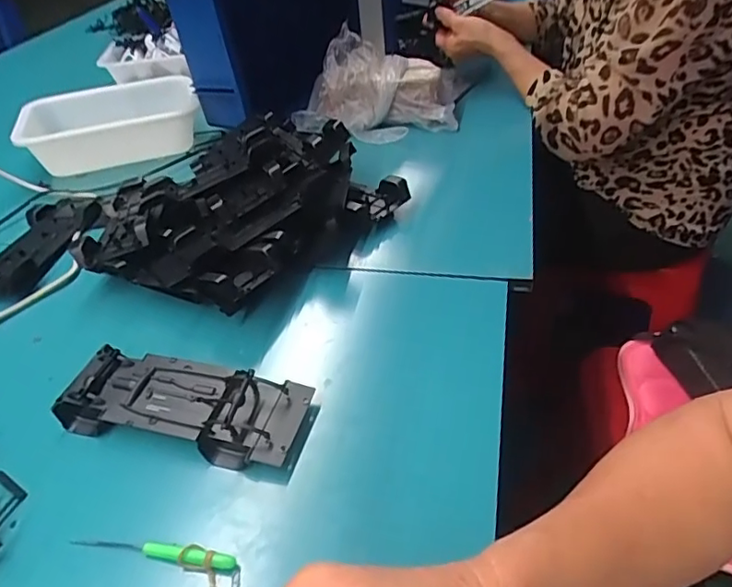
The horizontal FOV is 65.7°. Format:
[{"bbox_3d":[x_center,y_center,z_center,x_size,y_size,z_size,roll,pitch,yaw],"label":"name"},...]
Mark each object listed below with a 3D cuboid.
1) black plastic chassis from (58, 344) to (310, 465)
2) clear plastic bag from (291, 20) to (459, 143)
[{"bbox_3d":[-0.142,0.085,0.443,0.187,0.034,0.071,7,40,15],"label":"black plastic chassis"},{"bbox_3d":[0.015,-0.310,0.845,0.236,0.117,0.145,3,41,11],"label":"clear plastic bag"}]

